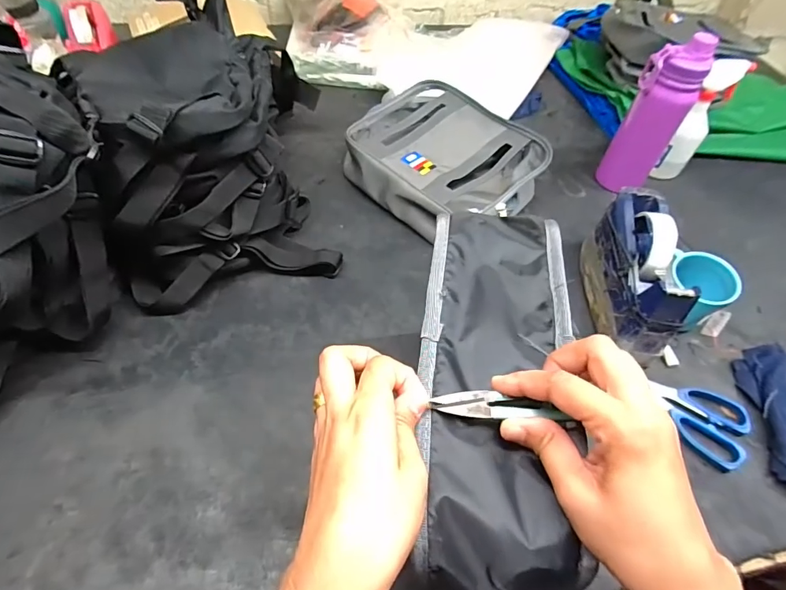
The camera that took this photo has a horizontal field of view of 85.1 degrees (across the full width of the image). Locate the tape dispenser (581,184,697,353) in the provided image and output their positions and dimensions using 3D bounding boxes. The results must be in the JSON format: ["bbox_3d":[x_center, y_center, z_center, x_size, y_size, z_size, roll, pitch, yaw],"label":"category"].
[{"bbox_3d":[0.300,-0.027,0.539,0.075,0.125,0.202,12,52,3],"label":"tape dispenser"}]

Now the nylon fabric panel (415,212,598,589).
[{"bbox_3d":[0.065,0.043,0.278,0.093,0.024,0.256,9,55,1],"label":"nylon fabric panel"}]

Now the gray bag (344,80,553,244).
[{"bbox_3d":[0.072,-0.215,0.682,0.247,0.087,0.302,-30,60,-25],"label":"gray bag"}]

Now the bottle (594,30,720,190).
[{"bbox_3d":[0.400,-0.270,0.665,0.082,0.224,0.068,36,57,21],"label":"bottle"}]

